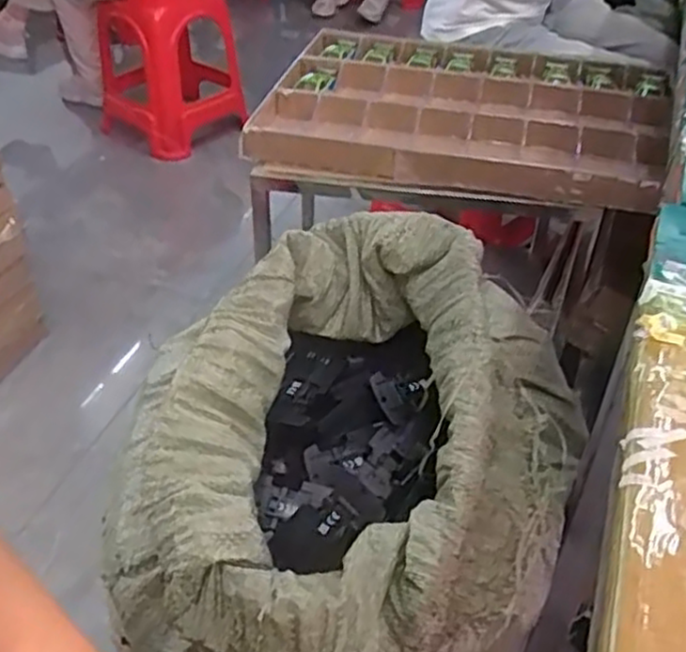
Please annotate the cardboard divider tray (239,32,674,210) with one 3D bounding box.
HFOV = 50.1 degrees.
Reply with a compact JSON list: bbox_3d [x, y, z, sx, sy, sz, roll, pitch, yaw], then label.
[{"bbox_3d":[0.204,-0.338,1.207,0.626,0.084,0.452,11,40,12],"label":"cardboard divider tray"}]

